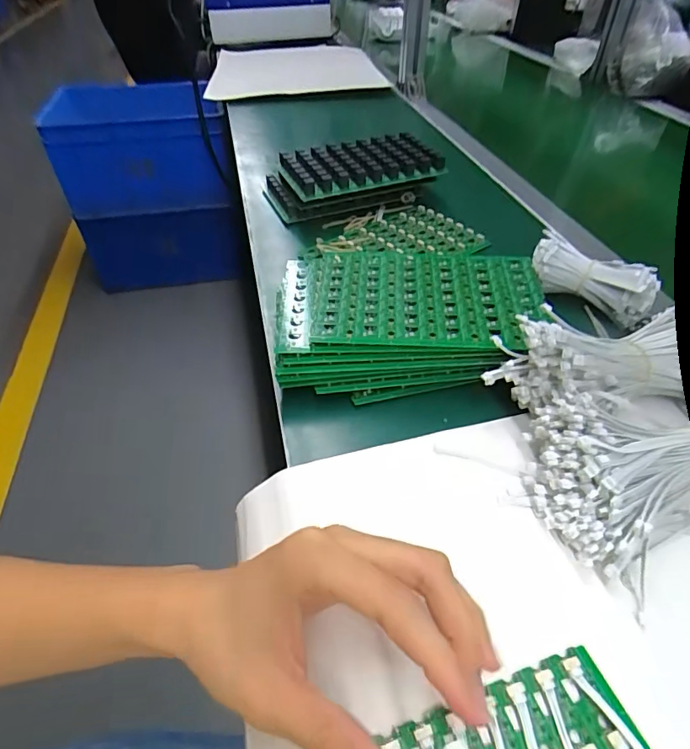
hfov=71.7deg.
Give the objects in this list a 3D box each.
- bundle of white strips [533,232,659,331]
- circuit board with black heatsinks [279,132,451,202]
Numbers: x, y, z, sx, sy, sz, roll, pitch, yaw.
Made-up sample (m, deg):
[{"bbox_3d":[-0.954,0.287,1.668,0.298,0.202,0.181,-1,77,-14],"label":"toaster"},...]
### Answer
[{"bbox_3d":[0.218,-0.086,0.425,0.106,0.038,0.048,22,49,23],"label":"bundle of white strips"},{"bbox_3d":[0.023,-0.259,0.581,0.186,0.022,0.095,-17,61,-11],"label":"circuit board with black heatsinks"}]

